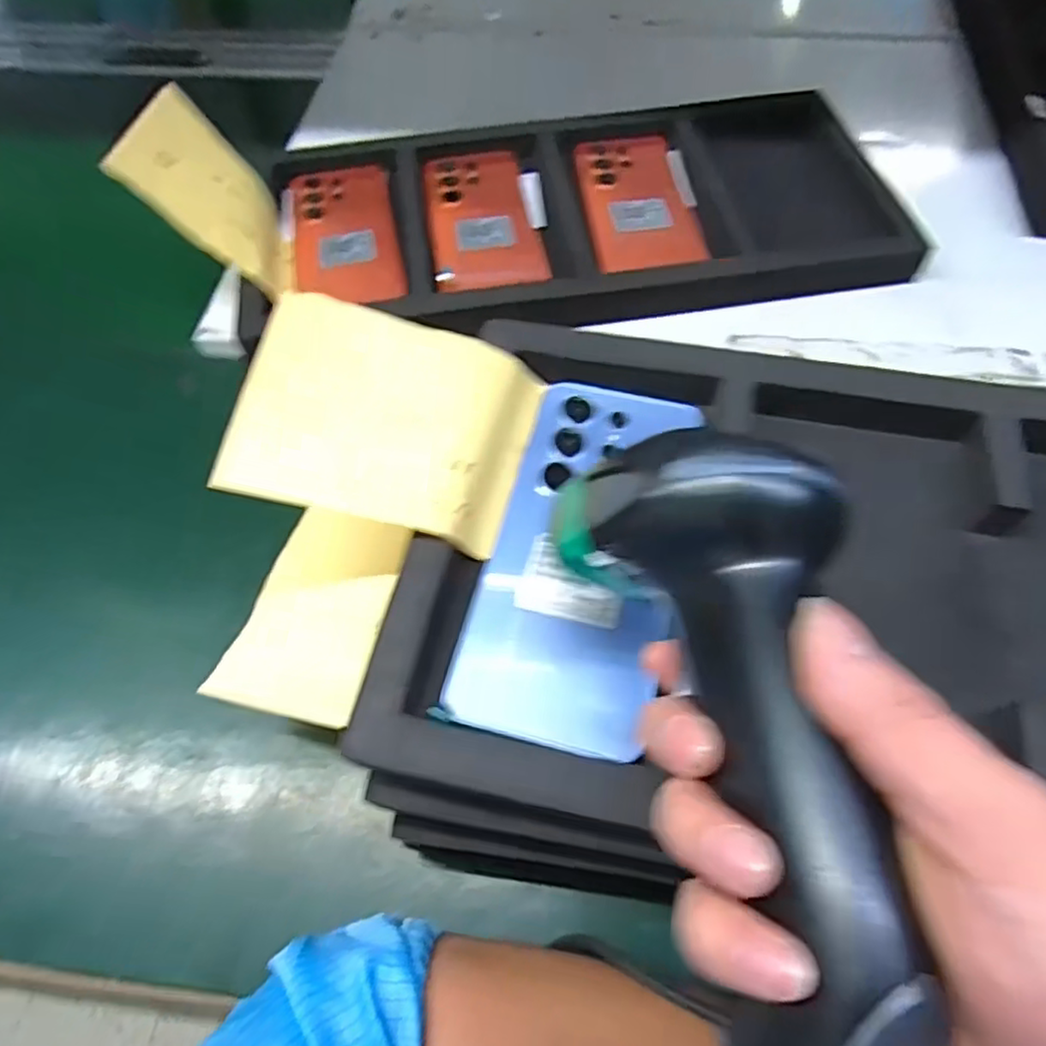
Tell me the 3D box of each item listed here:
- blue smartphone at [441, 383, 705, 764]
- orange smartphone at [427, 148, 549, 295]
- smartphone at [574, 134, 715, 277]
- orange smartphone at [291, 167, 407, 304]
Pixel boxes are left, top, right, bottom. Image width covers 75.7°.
[{"bbox_3d":[0.027,0.009,0.290,0.078,0.007,0.168,12,61,8],"label":"blue smartphone"},{"bbox_3d":[-0.032,-0.238,0.521,0.080,0.005,0.156,-8,60,-4],"label":"orange smartphone"},{"bbox_3d":[0.093,-0.254,0.532,0.084,0.009,0.156,-5,60,-2],"label":"smartphone"},{"bbox_3d":[-0.135,-0.218,0.511,0.076,0.009,0.167,-9,57,-7],"label":"orange smartphone"}]

